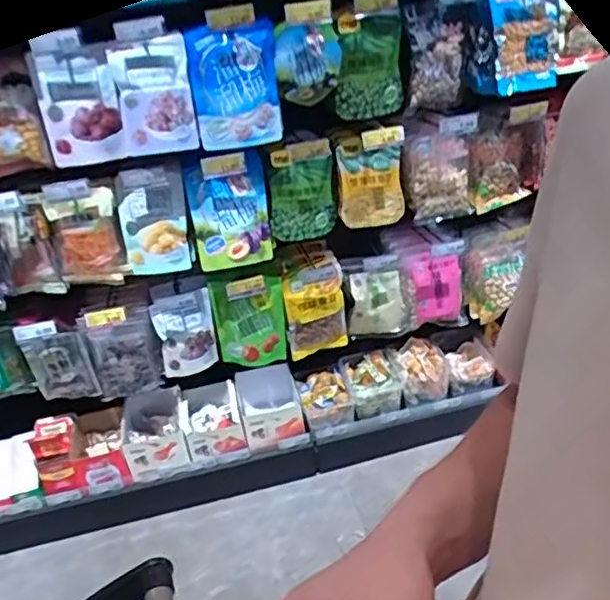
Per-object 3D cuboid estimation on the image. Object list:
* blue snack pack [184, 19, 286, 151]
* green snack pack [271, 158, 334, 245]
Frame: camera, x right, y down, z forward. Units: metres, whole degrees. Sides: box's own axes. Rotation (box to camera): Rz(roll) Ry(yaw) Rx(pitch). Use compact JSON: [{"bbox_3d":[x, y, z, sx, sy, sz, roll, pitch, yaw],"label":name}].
[{"bbox_3d":[-0.155,-0.478,1.347,0.198,0.262,0.055,-15,28,-13],"label":"blue snack pack"},{"bbox_3d":[-0.005,-0.261,1.576,0.178,0.212,0.042,-12,30,-8],"label":"green snack pack"}]

